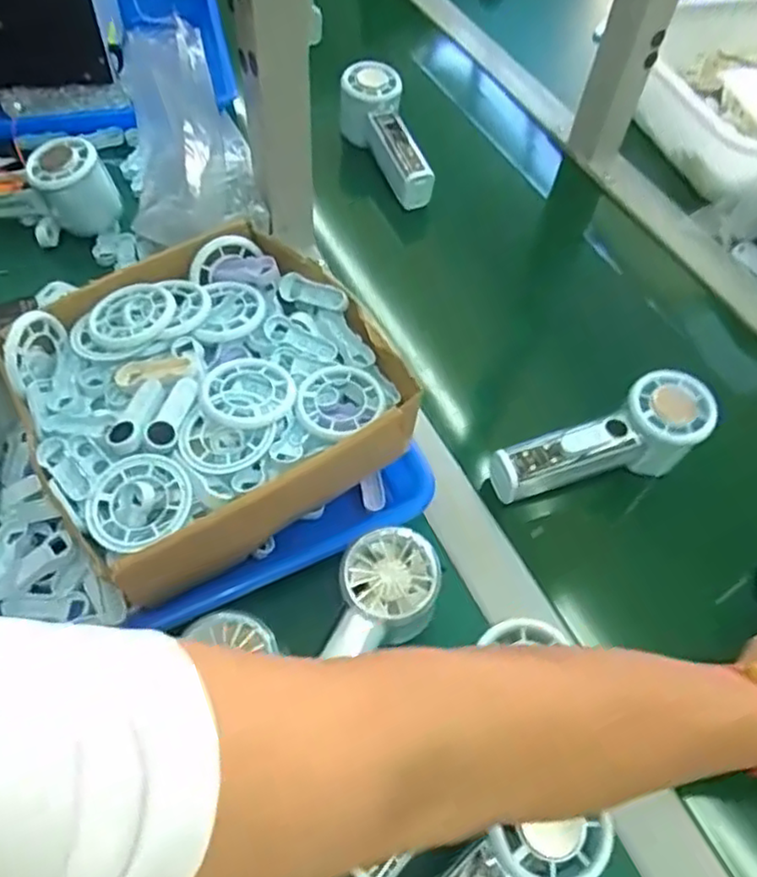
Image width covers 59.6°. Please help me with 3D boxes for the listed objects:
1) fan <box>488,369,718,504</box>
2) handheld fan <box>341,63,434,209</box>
[{"bbox_3d":[0.155,0.006,0.459,0.152,0.059,0.050,-19,60,-15],"label":"fan"},{"bbox_3d":[0.012,-0.287,0.639,0.053,0.062,0.147,-22,75,-17],"label":"handheld fan"}]

